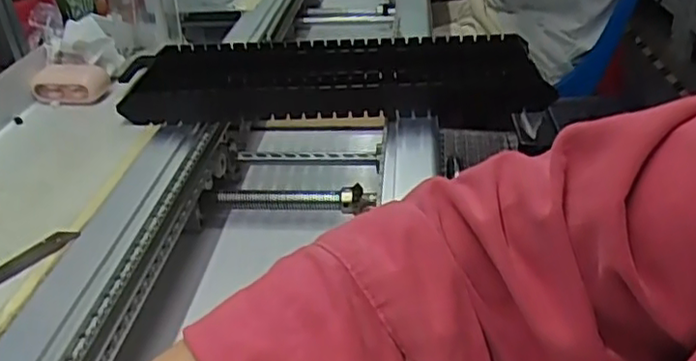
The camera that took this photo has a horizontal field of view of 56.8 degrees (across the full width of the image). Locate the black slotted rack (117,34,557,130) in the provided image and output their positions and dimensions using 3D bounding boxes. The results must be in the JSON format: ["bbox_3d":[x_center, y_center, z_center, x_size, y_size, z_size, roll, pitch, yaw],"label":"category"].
[{"bbox_3d":[-0.016,-0.105,0.662,0.414,0.046,0.153,-3,31,0],"label":"black slotted rack"}]

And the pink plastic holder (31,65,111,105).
[{"bbox_3d":[-0.286,-0.098,0.666,0.070,0.033,0.038,4,32,8],"label":"pink plastic holder"}]

